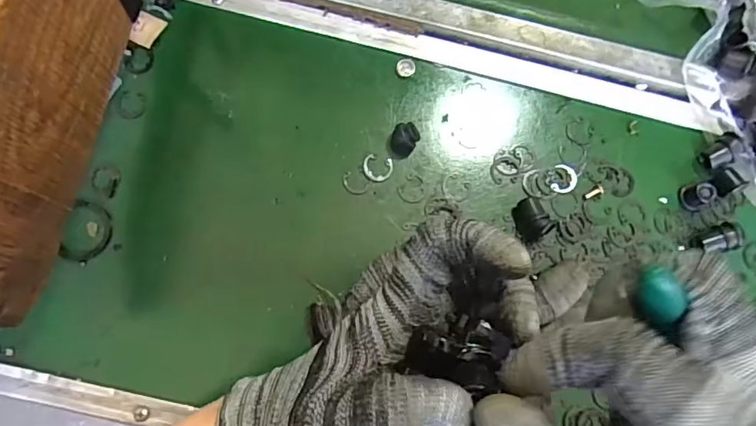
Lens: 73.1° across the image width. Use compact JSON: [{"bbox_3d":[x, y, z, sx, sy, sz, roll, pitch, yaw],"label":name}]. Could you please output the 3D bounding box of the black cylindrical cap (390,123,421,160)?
[{"bbox_3d":[0.017,-0.046,0.322,0.016,0.018,0.016,0,82,-2],"label":"black cylindrical cap"}]

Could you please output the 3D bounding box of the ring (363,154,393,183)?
[{"bbox_3d":[0.000,-0.028,0.325,0.019,0.004,0.017,8,82,-1],"label":"ring"}]

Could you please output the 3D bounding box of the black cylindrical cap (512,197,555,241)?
[{"bbox_3d":[0.097,0.004,0.322,0.017,0.017,0.025,-29,84,-6],"label":"black cylindrical cap"}]

